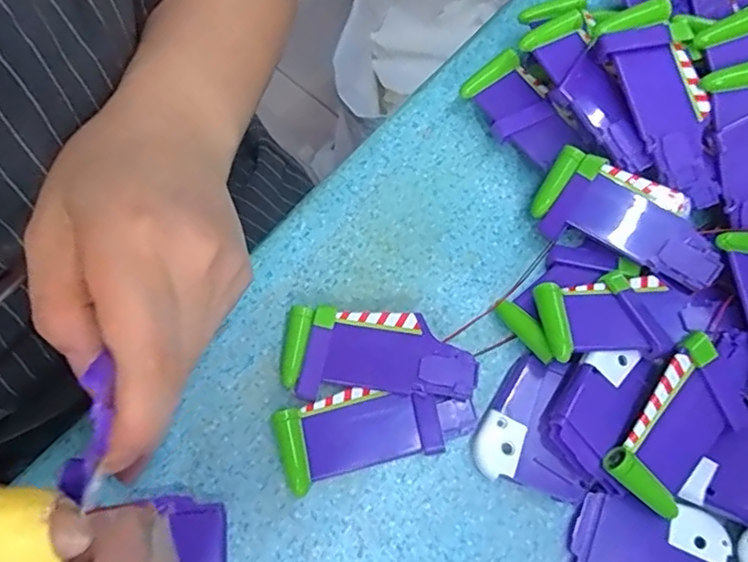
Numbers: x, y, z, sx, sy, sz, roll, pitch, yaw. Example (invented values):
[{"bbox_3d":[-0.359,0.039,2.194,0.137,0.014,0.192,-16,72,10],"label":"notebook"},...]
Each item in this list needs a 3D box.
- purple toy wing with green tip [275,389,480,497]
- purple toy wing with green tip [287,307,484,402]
[{"bbox_3d":[0.001,0.066,0.265,0.087,0.012,0.036,-15,71,-7],"label":"purple toy wing with green tip"},{"bbox_3d":[0.002,0.035,0.273,0.088,0.015,0.040,4,70,0],"label":"purple toy wing with green tip"}]

